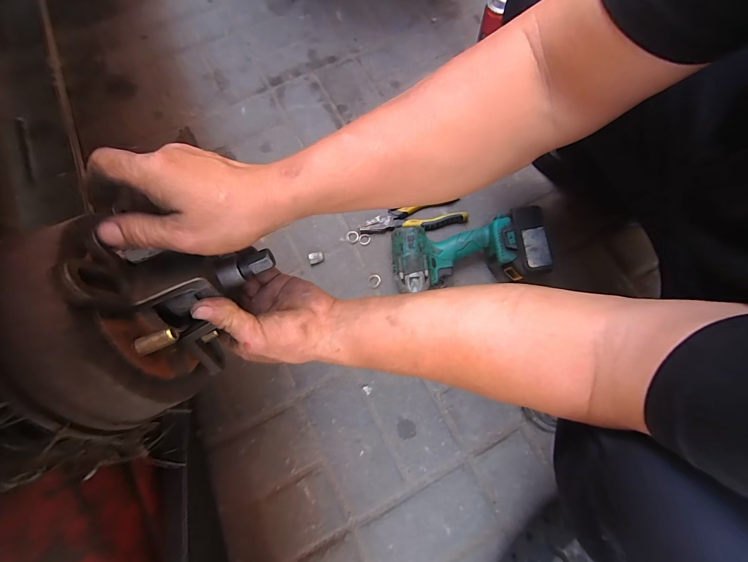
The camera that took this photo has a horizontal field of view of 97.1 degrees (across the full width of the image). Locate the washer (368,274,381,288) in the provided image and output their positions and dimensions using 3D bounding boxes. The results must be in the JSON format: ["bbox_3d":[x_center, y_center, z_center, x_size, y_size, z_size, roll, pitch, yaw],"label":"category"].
[{"bbox_3d":[0.001,0.000,0.583,0.023,0.004,0.024,-3,74,0],"label":"washer"}]

